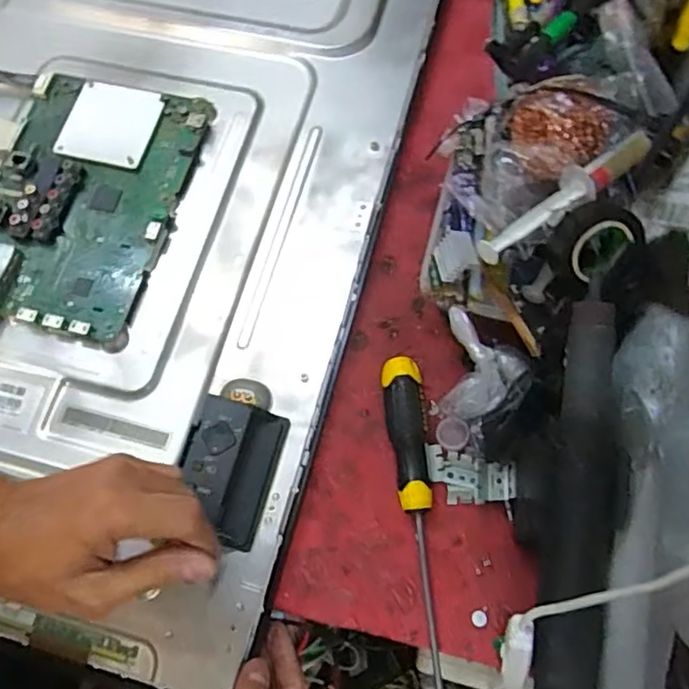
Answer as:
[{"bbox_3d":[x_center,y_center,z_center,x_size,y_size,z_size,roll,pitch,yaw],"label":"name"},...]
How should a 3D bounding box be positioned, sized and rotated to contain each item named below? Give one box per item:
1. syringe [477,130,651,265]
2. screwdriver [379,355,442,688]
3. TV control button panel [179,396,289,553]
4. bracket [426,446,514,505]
[{"bbox_3d":[0.142,-0.097,0.391,0.145,0.014,0.025,-38,73,-10],"label":"syringe"},{"bbox_3d":[0.047,0.131,0.411,0.026,0.023,0.251,-4,72,0],"label":"screwdriver"},{"bbox_3d":[-0.078,0.085,0.421,0.059,0.024,0.090,14,73,6],"label":"TV control button panel"},{"bbox_3d":[0.087,0.086,0.429,0.053,0.009,0.044,-16,69,19],"label":"bracket"}]

